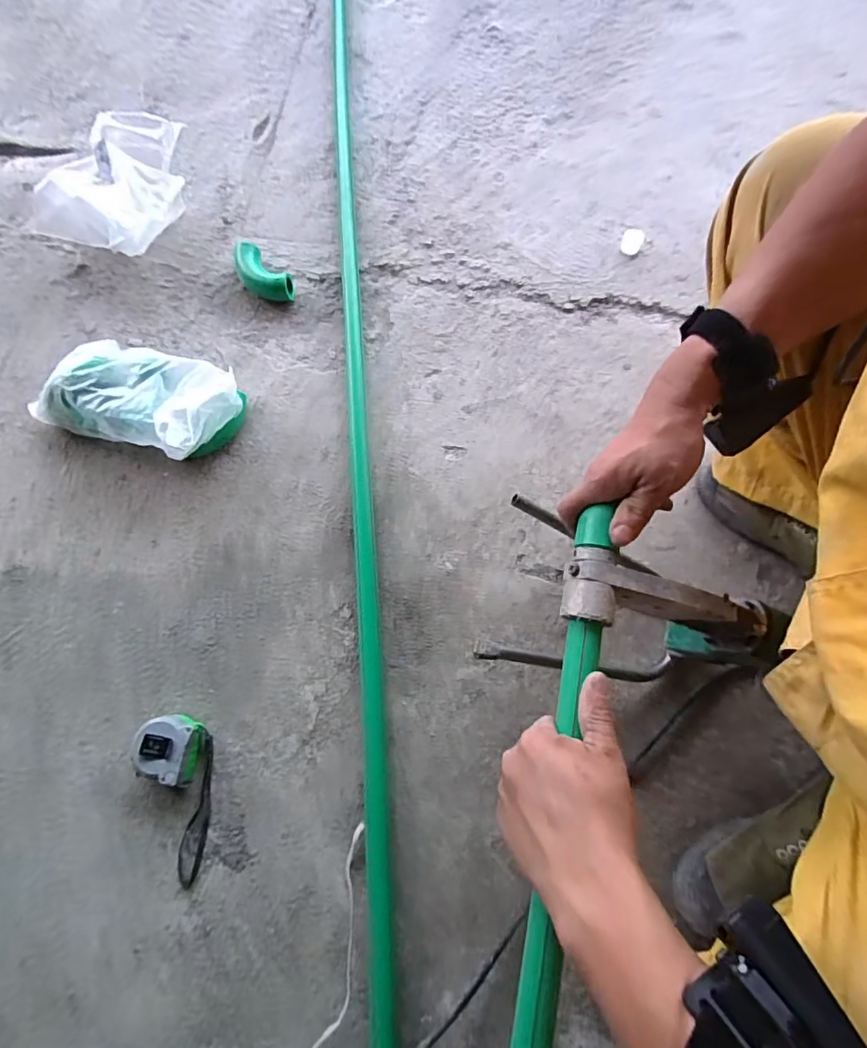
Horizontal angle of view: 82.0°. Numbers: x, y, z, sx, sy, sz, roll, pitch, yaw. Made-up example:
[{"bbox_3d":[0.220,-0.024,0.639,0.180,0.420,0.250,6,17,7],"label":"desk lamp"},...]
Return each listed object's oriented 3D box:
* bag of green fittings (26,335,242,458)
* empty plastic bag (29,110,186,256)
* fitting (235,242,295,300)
[{"bbox_3d":[-0.381,-0.167,0.640,0.261,0.086,0.134,17,75,5],"label":"bag of green fittings"},{"bbox_3d":[-0.470,-0.494,0.731,0.176,0.097,0.205,16,75,5],"label":"empty plastic bag"},{"bbox_3d":[-0.244,-0.360,0.717,0.103,0.039,0.056,34,77,10],"label":"fitting"}]

